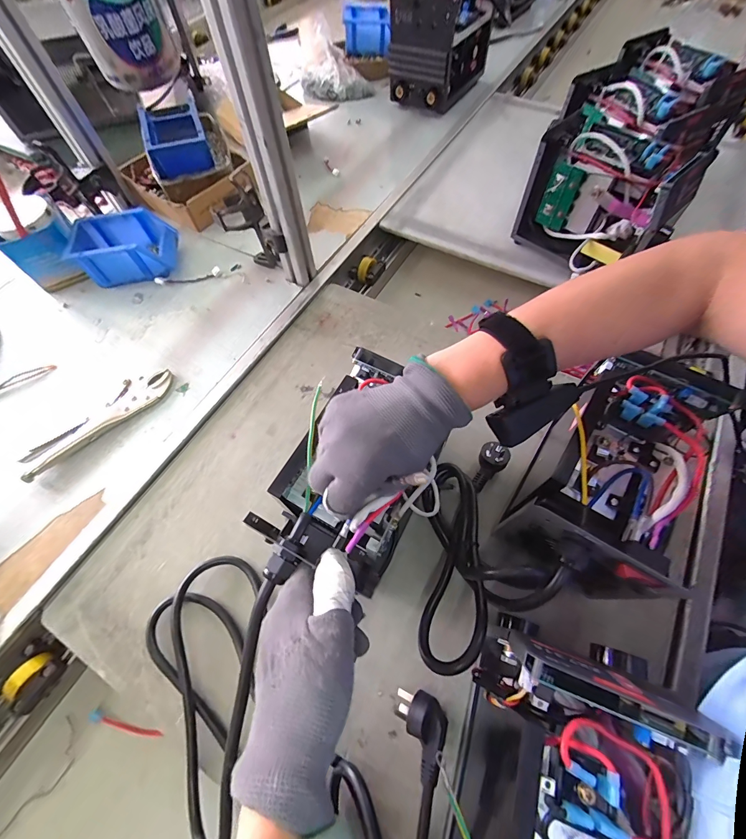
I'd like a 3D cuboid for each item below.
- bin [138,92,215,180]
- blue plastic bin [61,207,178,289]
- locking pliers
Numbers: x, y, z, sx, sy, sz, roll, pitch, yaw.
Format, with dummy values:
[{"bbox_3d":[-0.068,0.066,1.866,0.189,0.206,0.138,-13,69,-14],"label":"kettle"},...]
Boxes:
[{"bbox_3d":[-0.370,-0.531,0.682,0.105,0.065,0.153,-19,63,-7],"label":"bin"},{"bbox_3d":[-0.433,-0.301,0.640,0.162,0.069,0.116,-5,61,-2],"label":"blue plastic bin"},{"bbox_3d":[-0.378,-0.001,0.508,0.211,0.013,0.048,-39,68,-18],"label":"locking pliers"}]

